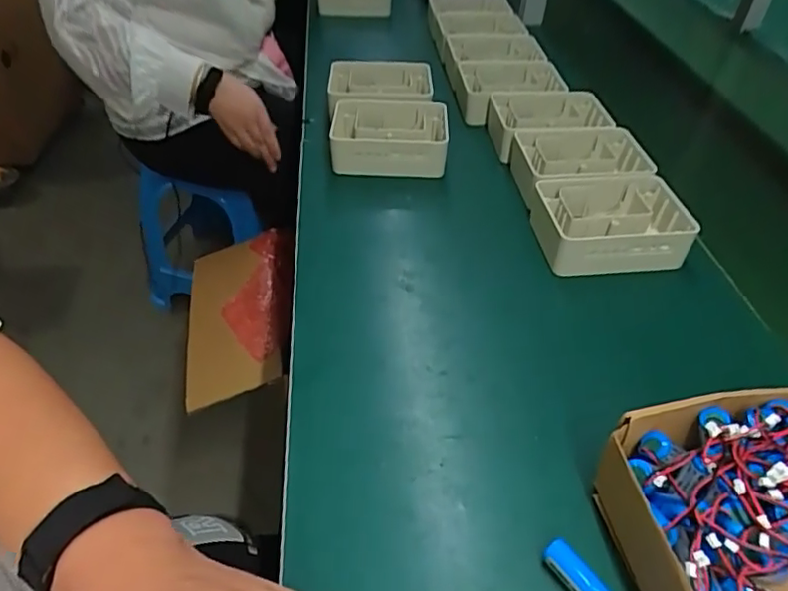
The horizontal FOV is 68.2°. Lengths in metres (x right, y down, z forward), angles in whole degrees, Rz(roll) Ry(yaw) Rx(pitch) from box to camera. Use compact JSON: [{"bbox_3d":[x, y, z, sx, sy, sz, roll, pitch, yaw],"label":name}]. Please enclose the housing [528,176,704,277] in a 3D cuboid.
[{"bbox_3d":[0.227,-0.076,0.618,0.145,0.055,0.111,-1,44,-5],"label":"housing"}]

